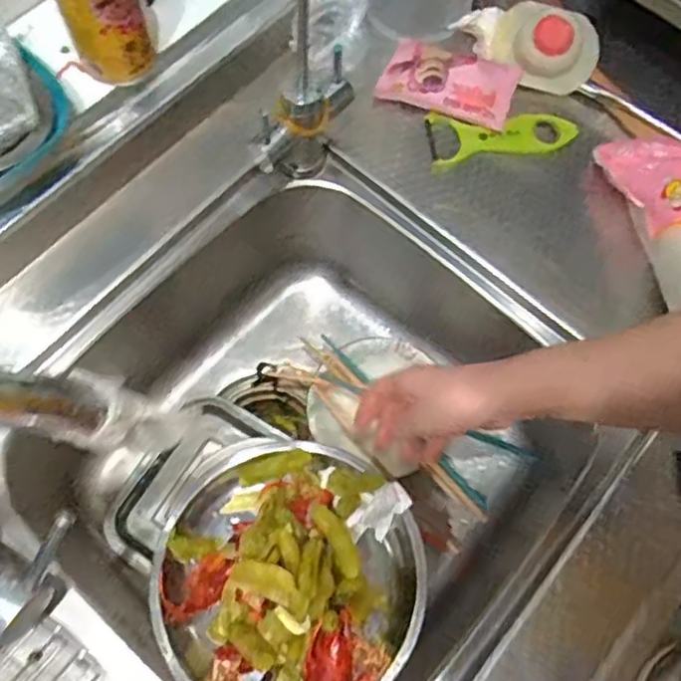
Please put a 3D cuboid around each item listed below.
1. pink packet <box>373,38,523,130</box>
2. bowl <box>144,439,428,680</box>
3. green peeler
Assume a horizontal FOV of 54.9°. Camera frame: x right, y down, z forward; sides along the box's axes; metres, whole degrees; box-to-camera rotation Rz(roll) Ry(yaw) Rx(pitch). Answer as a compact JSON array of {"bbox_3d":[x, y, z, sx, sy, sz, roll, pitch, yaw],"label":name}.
[{"bbox_3d":[0.105,-0.252,0.643,0.129,0.027,0.067,17,71,5],"label":"pink packet"},{"bbox_3d":[-0.032,0.140,0.409,0.166,0.075,0.152,0,71,-1],"label":"bowl"},{"bbox_3d":[0.157,-0.197,0.630,0.145,0.010,0.059,-7,71,-4],"label":"green peeler"}]

